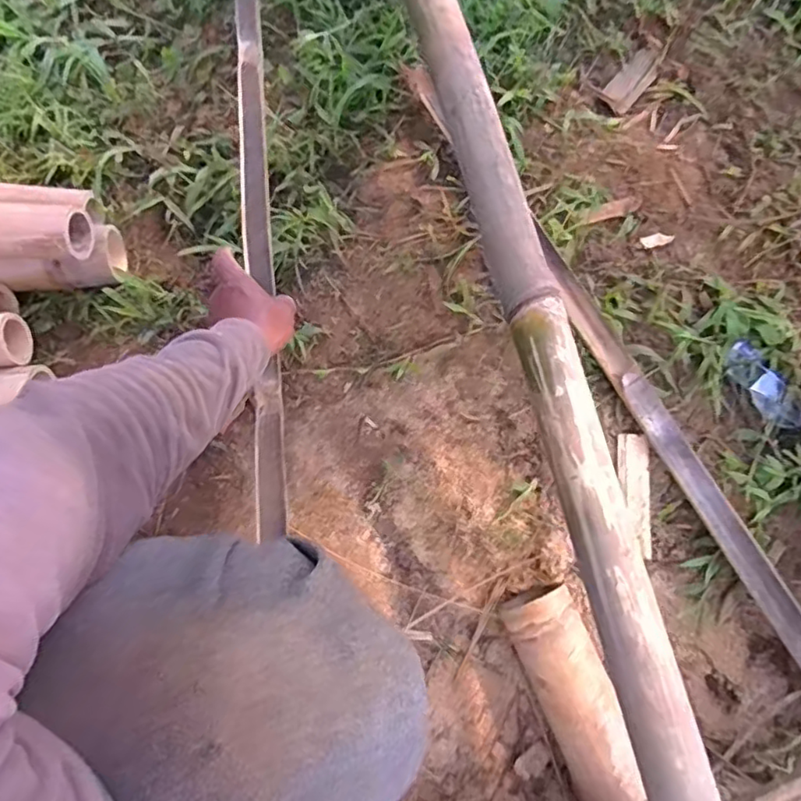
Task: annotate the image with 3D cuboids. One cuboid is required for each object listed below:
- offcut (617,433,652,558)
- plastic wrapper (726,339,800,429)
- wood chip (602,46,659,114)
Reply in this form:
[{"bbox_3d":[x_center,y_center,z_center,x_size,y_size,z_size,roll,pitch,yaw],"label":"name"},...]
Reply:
[{"bbox_3d":[0.255,0.102,0.647,0.034,0.009,0.128,1,79,9],"label":"offcut"},{"bbox_3d":[0.410,-0.018,0.669,0.044,0.024,0.107,-33,76,-11],"label":"plastic wrapper"},{"bbox_3d":[0.313,-0.430,0.796,0.043,0.008,0.105,39,76,10],"label":"wood chip"}]

